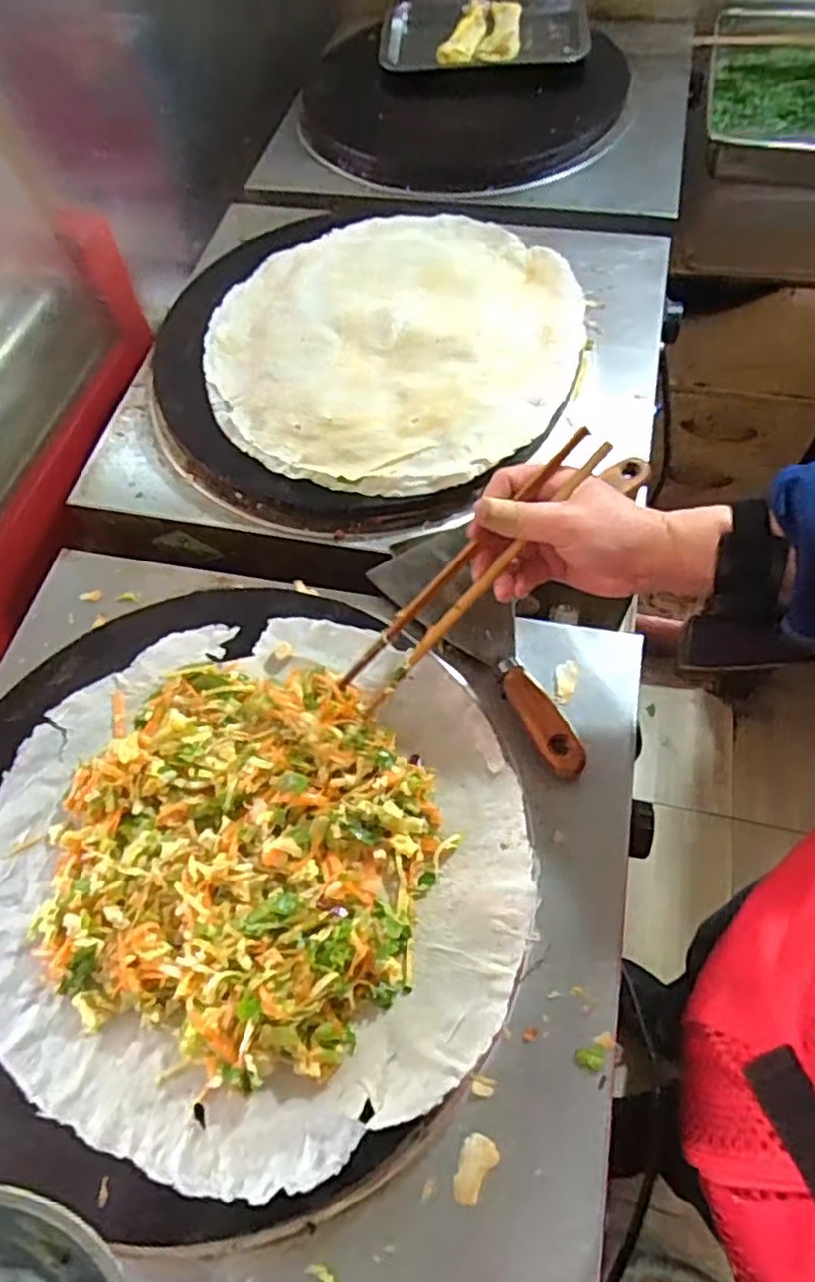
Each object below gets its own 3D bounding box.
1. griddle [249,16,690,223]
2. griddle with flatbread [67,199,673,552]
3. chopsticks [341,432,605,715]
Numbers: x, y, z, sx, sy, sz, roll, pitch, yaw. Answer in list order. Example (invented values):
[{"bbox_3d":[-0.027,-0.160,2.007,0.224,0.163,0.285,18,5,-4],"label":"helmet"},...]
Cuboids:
[{"bbox_3d":[0.094,-0.667,0.865,0.482,0.053,0.387,10,67,7],"label":"griddle"},{"bbox_3d":[-0.016,-0.275,0.664,0.482,0.067,0.421,10,67,7],"label":"griddle with flatbread"},{"bbox_3d":[0.040,-0.045,0.455,0.032,0.012,0.223,45,98,19],"label":"chopsticks"}]

